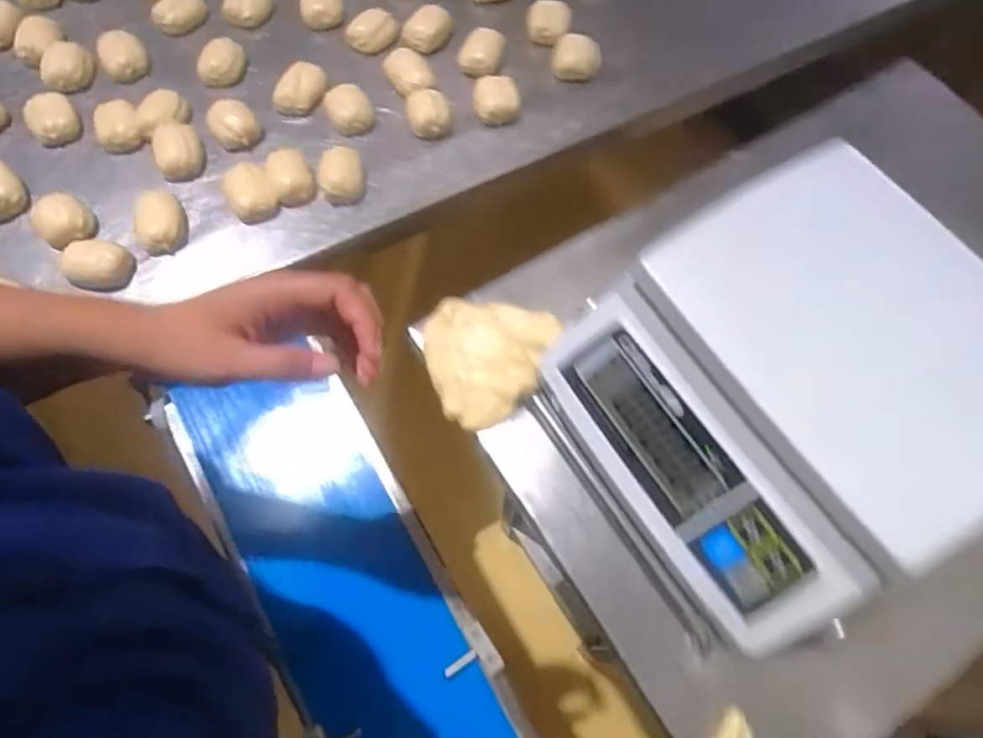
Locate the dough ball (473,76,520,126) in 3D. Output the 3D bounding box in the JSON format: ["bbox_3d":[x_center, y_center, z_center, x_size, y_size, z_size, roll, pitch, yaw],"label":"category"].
[{"bbox_3d":[0.006,-0.303,0.711,0.052,0.028,0.053,1,66,-2],"label":"dough ball"}]

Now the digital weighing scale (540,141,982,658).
[{"bbox_3d":[0.197,0.011,0.408,0.253,0.111,0.262,-30,70,-14],"label":"digital weighing scale"}]

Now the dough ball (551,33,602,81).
[{"bbox_3d":[0.100,-0.363,0.739,0.056,0.032,0.054,6,66,1],"label":"dough ball"}]

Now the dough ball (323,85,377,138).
[{"bbox_3d":[-0.158,-0.290,0.698,0.051,0.030,0.058,-22,69,-11],"label":"dough ball"}]

